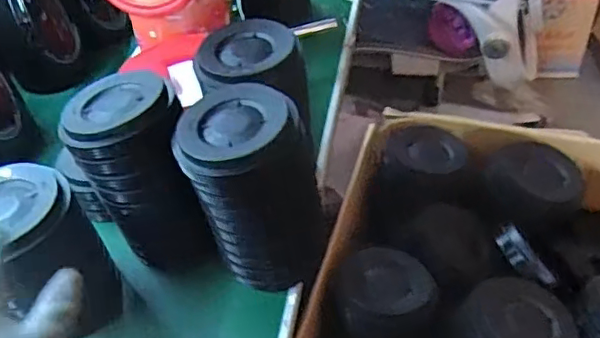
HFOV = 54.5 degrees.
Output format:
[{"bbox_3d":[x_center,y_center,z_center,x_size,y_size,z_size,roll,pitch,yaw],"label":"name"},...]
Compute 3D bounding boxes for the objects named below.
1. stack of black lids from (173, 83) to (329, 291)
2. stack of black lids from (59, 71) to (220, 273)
[{"bbox_3d":[-0.047,0.026,0.616,0.124,0.199,0.118,-28,47,-20],"label":"stack of black lids"},{"bbox_3d":[-0.171,0.015,0.647,0.116,0.199,0.132,-20,45,-13],"label":"stack of black lids"}]

